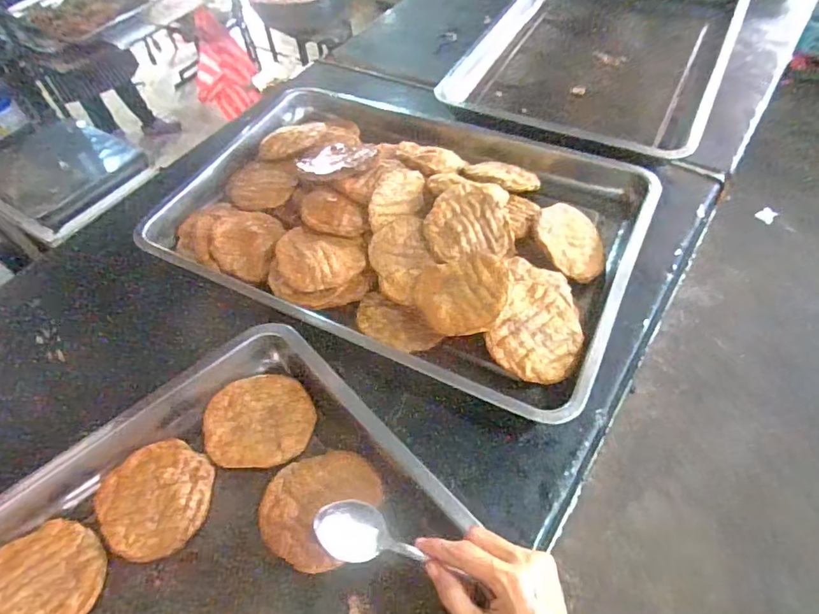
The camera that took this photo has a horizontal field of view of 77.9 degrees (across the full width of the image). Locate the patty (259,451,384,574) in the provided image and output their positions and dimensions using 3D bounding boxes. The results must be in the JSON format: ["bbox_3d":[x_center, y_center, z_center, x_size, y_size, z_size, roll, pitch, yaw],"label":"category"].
[{"bbox_3d":[-0.086,0.184,0.480,0.097,0.011,0.109,29,61,21],"label":"patty"}]

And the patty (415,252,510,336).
[{"bbox_3d":[0.056,-0.016,0.537,0.098,0.015,0.092,-10,64,22],"label":"patty"}]

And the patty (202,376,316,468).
[{"bbox_3d":[-0.158,0.117,0.528,0.111,0.015,0.100,-1,55,2],"label":"patty"}]

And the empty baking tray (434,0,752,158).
[{"bbox_3d":[0.345,-0.478,0.894,0.393,0.055,0.567,23,59,17],"label":"empty baking tray"}]

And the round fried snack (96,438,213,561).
[{"bbox_3d":[-0.244,0.178,0.484,0.109,0.015,0.098,27,60,19],"label":"round fried snack"}]

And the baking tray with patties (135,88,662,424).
[{"bbox_3d":[-0.012,-0.136,0.656,0.586,0.078,0.423,20,58,15],"label":"baking tray with patties"}]

